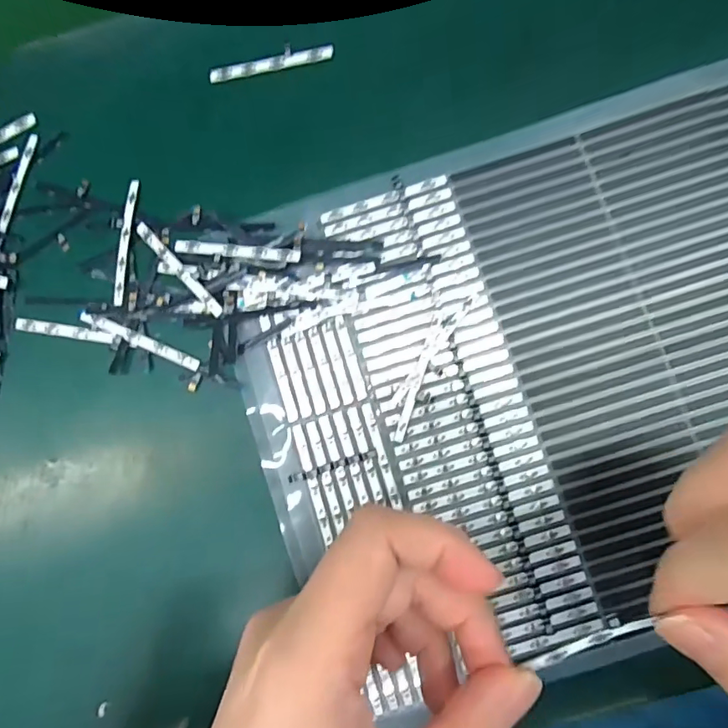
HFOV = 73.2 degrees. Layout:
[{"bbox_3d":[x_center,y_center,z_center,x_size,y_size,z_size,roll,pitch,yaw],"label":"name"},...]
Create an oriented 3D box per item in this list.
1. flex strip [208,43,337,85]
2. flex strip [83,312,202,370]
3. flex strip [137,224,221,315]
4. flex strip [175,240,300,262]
[{"bbox_3d":[-0.045,-0.146,0.236,0.060,0.004,0.010,-12,85,1],"label":"flex strip"},{"bbox_3d":[-0.102,-0.011,0.222,0.059,0.004,0.005,24,86,4],"label":"flex strip"},{"bbox_3d":[-0.084,-0.043,0.223,0.005,0.005,0.059,-43,85,-2],"label":"flex strip"},{"bbox_3d":[-0.057,-0.051,0.220,0.059,0.004,0.007,6,84,10],"label":"flex strip"}]

